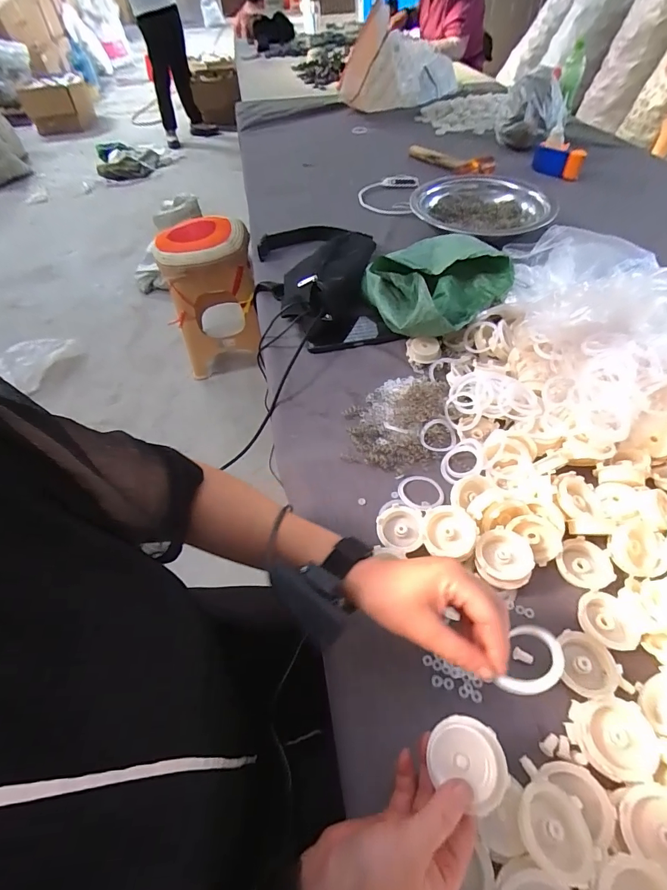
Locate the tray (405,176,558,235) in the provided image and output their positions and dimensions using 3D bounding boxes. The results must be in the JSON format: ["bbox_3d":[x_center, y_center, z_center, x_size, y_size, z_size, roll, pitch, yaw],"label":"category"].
[{"bbox_3d":[0.325,-0.531,0.909,0.287,0.053,0.280,-2,54,9],"label":"tray"}]

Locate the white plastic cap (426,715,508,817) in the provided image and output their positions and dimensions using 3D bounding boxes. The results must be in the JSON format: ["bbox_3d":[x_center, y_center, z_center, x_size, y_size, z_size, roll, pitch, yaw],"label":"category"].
[{"bbox_3d":[0.098,0.228,0.291,0.049,0.016,0.052,-13,45,20],"label":"white plastic cap"}]

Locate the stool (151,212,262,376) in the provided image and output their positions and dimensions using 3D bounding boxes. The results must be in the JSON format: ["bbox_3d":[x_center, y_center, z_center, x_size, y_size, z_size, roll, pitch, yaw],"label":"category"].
[{"bbox_3d":[-0.451,-0.570,1.560,0.308,0.495,0.333,-11,52,-5],"label":"stool"}]

